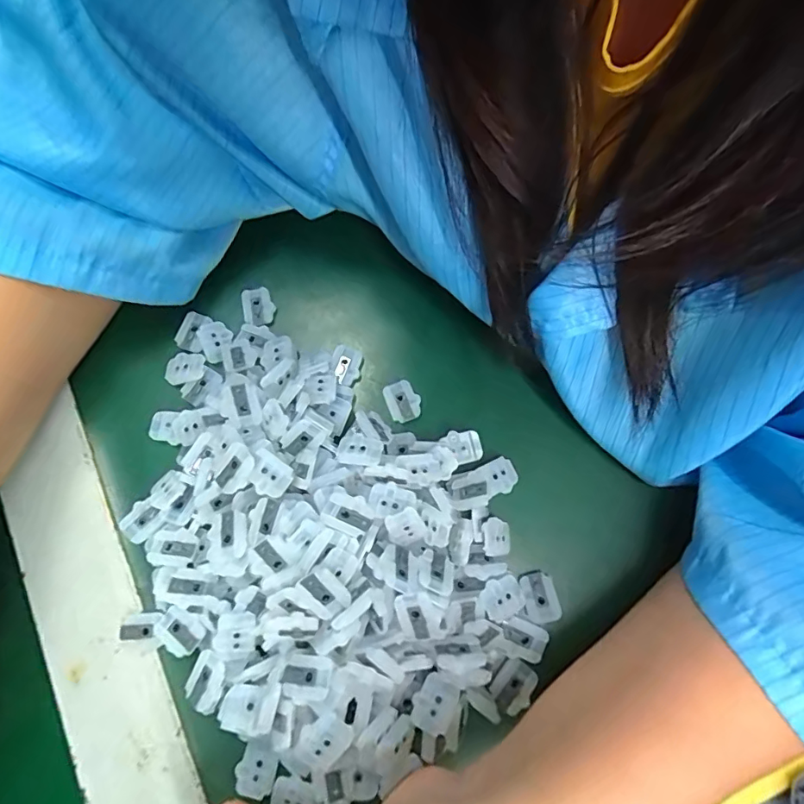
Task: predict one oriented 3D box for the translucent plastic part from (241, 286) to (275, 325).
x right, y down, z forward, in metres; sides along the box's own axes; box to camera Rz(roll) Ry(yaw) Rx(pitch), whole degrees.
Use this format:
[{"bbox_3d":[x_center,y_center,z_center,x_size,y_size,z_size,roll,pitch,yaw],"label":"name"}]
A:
[{"bbox_3d":[-0.082,-0.054,0.273,0.017,0.005,0.020,-12,75,-2],"label":"translucent plastic part"}]

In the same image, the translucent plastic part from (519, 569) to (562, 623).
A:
[{"bbox_3d":[0.065,0.094,0.230,0.017,0.006,0.022,-13,75,-2],"label":"translucent plastic part"}]

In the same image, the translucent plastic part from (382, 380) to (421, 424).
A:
[{"bbox_3d":[0.001,-0.001,0.257,0.017,0.004,0.022,-23,76,-5],"label":"translucent plastic part"}]

